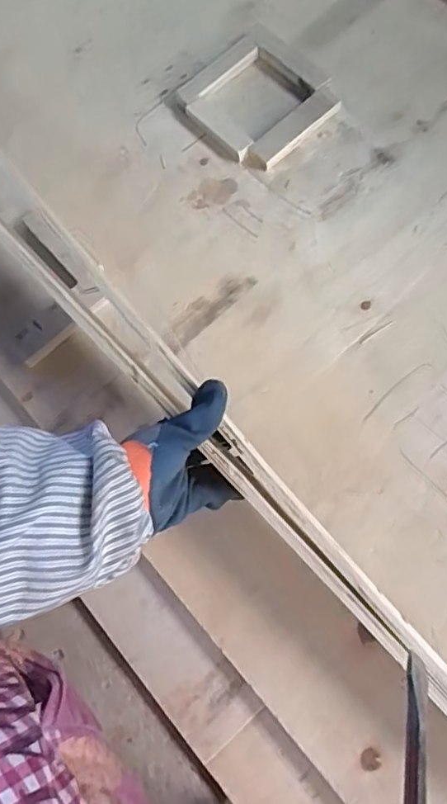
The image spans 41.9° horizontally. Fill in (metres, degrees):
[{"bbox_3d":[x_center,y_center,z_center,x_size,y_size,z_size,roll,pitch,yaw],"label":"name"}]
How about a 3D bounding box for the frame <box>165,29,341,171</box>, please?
[{"bbox_3d":[0.037,-0.341,0.658,0.148,0.020,0.155,-43,71,-7],"label":"frame"}]

